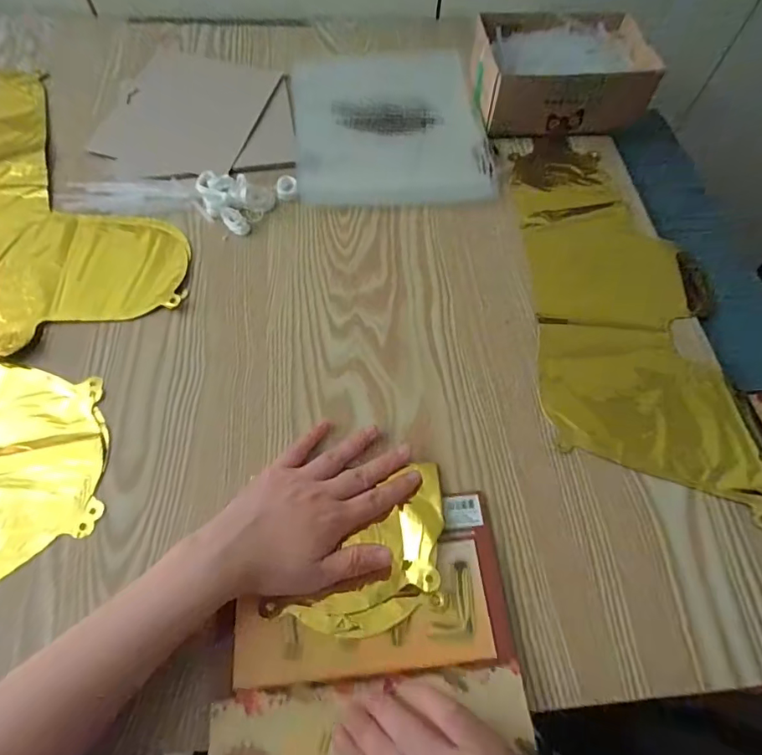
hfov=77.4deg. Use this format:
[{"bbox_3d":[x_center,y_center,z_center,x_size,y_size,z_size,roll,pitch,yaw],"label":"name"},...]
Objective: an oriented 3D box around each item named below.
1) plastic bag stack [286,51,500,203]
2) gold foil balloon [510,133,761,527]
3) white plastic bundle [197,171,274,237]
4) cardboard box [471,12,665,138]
[{"bbox_3d":[0.008,-0.292,0.545,0.209,0.020,0.234,-5,63,-5],"label":"plastic bag stack"},{"bbox_3d":[0.236,-0.080,0.458,0.187,0.016,0.391,3,63,0],"label":"gold foil balloon"},{"bbox_3d":[-0.153,-0.185,0.483,0.079,0.017,0.058,35,67,15],"label":"white plastic bundle"},{"bbox_3d":[0.207,-0.348,0.553,0.191,0.065,0.129,-2,63,-3],"label":"cardboard box"}]

